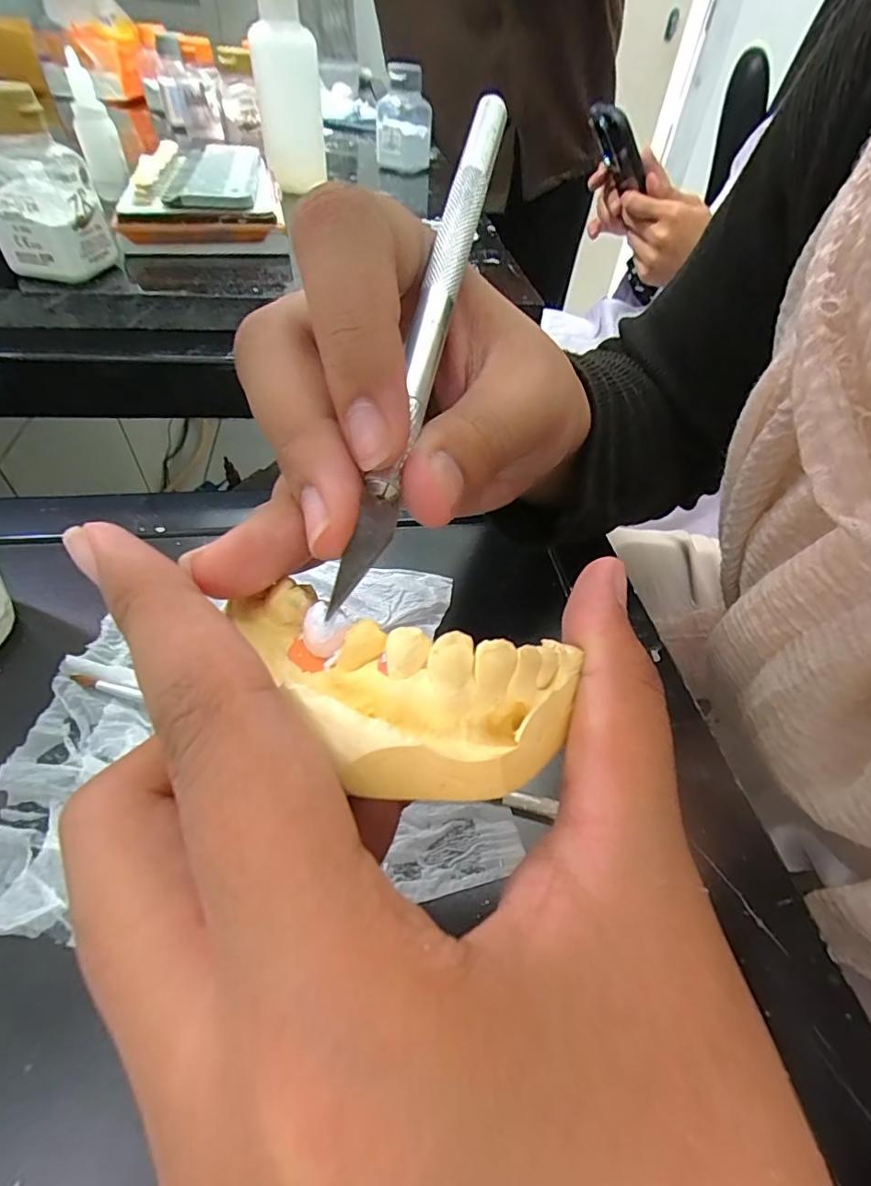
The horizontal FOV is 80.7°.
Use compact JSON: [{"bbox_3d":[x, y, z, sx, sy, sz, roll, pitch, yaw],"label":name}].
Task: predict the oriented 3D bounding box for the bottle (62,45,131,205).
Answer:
[{"bbox_3d":[-0.223,-0.305,0.338,0.024,0.070,0.021,-19,53,-20],"label":"bottle"}]

